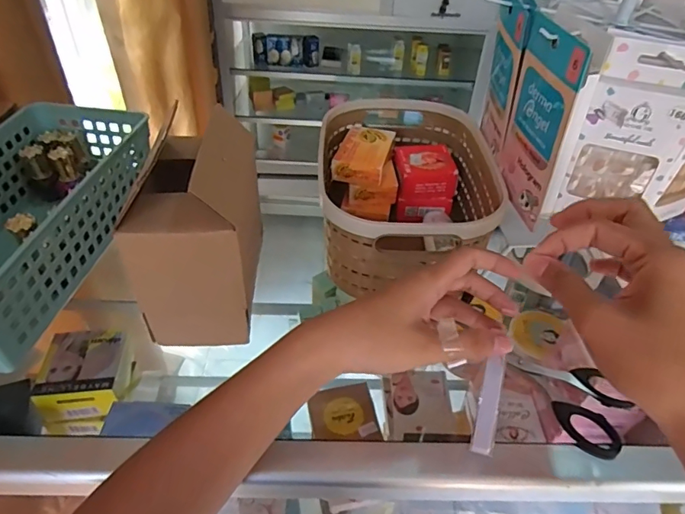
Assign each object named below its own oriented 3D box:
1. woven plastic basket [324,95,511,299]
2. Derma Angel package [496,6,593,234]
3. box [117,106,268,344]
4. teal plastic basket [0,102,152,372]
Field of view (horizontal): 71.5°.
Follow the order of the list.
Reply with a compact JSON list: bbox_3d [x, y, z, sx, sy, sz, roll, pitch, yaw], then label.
[{"bbox_3d":[0.060,-0.067,0.477,0.159,0.089,0.220,1,42,-2],"label":"woven plastic basket"},{"bbox_3d":[0.146,-0.099,0.356,0.014,0.138,0.080,-7,48,-5],"label":"Derma Angel package"},{"bbox_3d":[-0.111,-0.022,0.377,0.092,0.157,0.103,-3,42,-7],"label":"box"},{"bbox_3d":[-0.301,-0.034,0.444,0.142,0.085,0.306,7,42,5],"label":"teal plastic basket"}]

